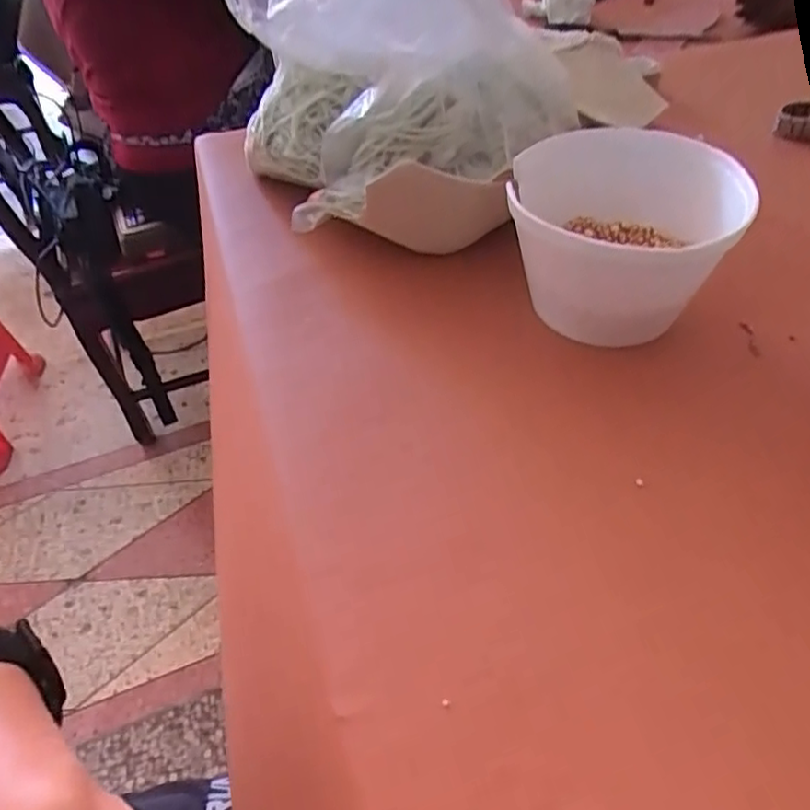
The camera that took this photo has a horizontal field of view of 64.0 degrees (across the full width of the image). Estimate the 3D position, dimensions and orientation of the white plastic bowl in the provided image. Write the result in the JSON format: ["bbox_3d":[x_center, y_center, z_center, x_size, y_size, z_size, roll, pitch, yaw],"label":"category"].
[{"bbox_3d":[0.123,-0.097,0.381,0.122,0.086,0.121,4,47,7],"label":"white plastic bowl"}]

